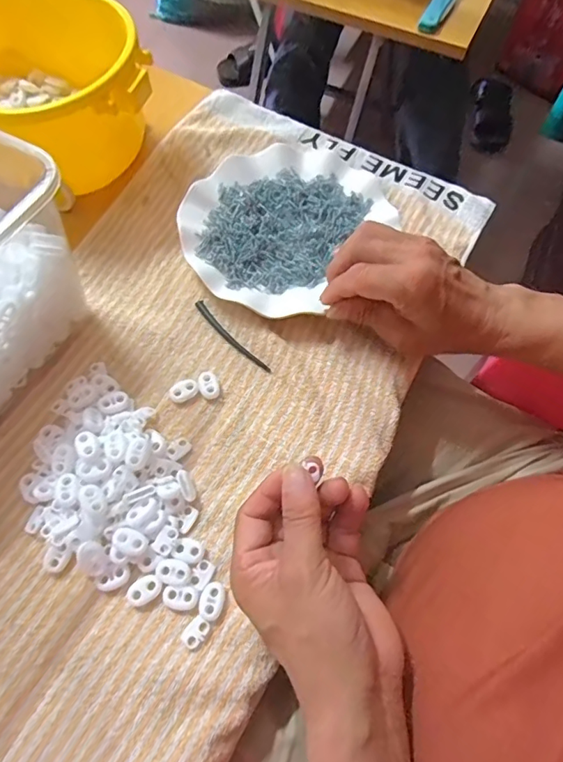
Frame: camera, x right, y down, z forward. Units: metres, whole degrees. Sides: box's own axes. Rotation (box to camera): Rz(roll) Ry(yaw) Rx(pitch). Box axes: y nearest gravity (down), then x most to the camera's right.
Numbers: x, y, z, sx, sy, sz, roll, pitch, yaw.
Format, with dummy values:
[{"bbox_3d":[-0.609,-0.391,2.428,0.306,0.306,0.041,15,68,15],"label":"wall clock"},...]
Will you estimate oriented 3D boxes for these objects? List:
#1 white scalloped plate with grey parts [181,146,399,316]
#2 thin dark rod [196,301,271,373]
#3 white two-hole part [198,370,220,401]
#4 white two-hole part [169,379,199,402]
[{"bbox_3d":[0.001,-0.143,0.431,0.155,0.017,0.187,33,68,14],"label":"white scalloped plate with grey parts"},{"bbox_3d":[-0.041,-0.036,0.395,0.009,0.004,0.086,-39,71,-18],"label":"thin dark rod"},{"bbox_3d":[-0.056,0.003,0.376,0.014,0.007,0.023,-22,67,-12],"label":"white two-hole part"},{"bbox_3d":[-0.076,0.007,0.373,0.021,0.008,0.015,-24,67,-12],"label":"white two-hole part"}]

